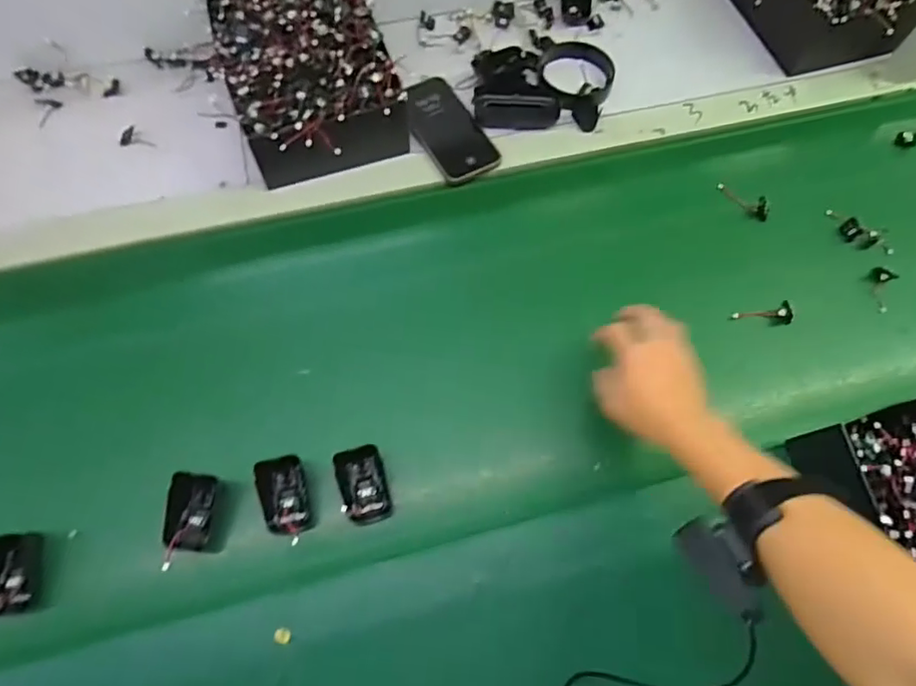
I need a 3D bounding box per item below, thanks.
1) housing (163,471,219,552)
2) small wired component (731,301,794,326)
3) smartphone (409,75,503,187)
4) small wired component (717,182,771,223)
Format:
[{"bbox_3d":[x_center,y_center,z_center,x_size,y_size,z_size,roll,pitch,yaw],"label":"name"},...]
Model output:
[{"bbox_3d":[-0.246,0.156,0.530,0.045,0.018,0.070,15,74,-24],"label":"housing"},{"bbox_3d":[0.341,-0.033,0.646,0.062,0.020,0.022,-1,67,13],"label":"small wired component"},{"bbox_3d":[-0.016,-0.269,0.723,0.076,0.011,0.156,-26,70,-10],"label":"smartphone"},{"bbox_3d":[0.349,-0.176,0.699,0.022,0.015,0.071,-41,73,-15],"label":"small wired component"}]

